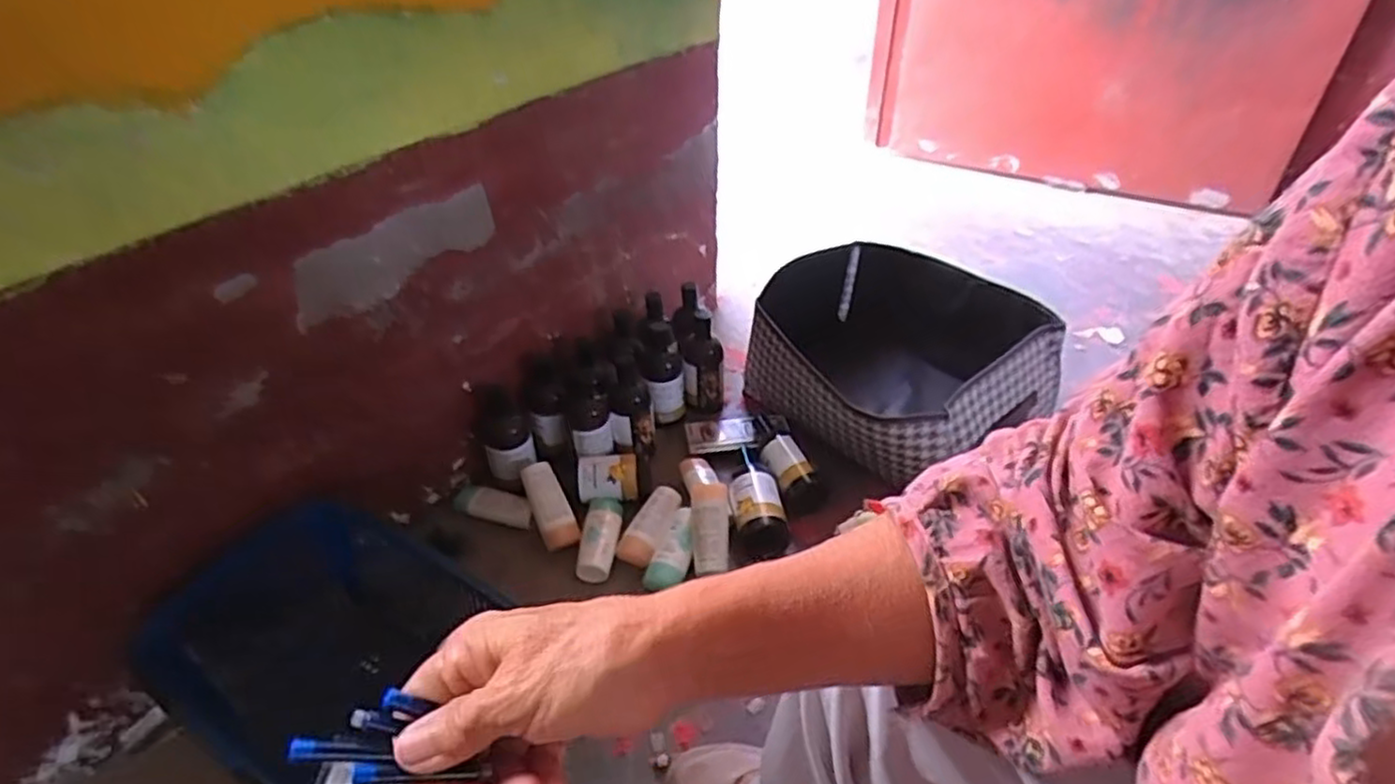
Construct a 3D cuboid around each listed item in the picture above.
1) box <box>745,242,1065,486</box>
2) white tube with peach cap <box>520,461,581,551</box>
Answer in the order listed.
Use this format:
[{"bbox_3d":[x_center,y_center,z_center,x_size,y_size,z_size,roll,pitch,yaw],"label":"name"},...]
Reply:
[{"bbox_3d":[0.303,-0.057,1.126,0.408,0.170,0.391,-25,46,-26],"label":"box"},{"bbox_3d":[-0.196,0.148,0.957,0.045,0.031,0.114,-21,80,-22],"label":"white tube with peach cap"}]

